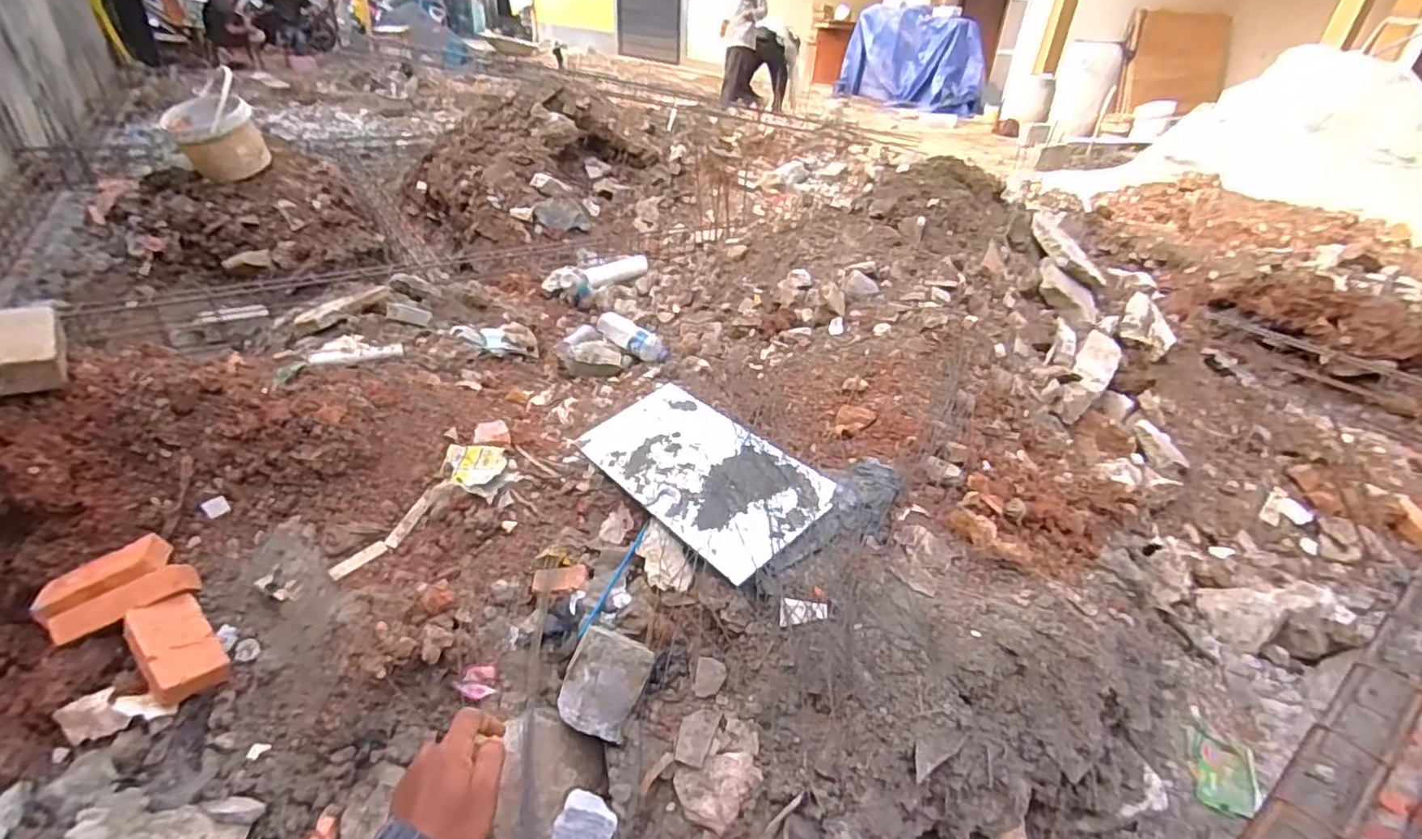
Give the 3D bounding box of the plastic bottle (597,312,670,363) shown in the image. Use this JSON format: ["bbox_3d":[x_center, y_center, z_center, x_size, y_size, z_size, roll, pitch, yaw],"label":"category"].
[{"bbox_3d":[-0.200,-0.208,1.625,0.064,0.054,0.245,-27,44,-38],"label":"plastic bottle"}]

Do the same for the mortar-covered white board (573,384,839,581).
[{"bbox_3d":[-0.027,0.081,1.130,0.241,0.012,0.486,-33,40,-24],"label":"mortar-covered white board"}]

